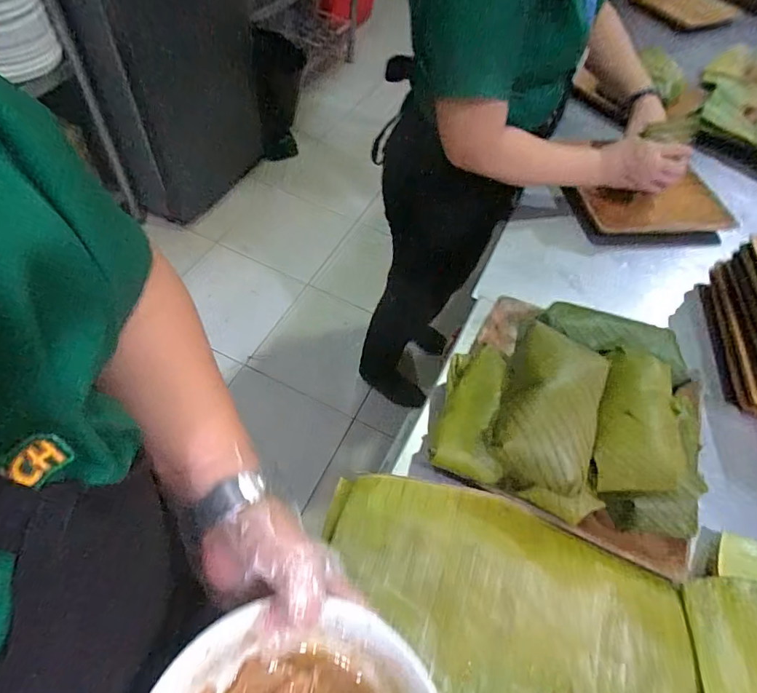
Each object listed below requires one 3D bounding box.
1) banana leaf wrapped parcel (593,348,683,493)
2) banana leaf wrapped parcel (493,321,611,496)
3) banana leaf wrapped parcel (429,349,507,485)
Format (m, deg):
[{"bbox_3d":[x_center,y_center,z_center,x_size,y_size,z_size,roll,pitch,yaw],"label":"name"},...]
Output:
[{"bbox_3d":[0.241,0.061,0.431,0.074,0.049,0.150,18,56,4],"label":"banana leaf wrapped parcel"},{"bbox_3d":[0.157,0.051,0.419,0.082,0.055,0.147,21,56,6],"label":"banana leaf wrapped parcel"},{"bbox_3d":[0.100,0.060,0.468,0.074,0.039,0.139,17,57,4],"label":"banana leaf wrapped parcel"}]

